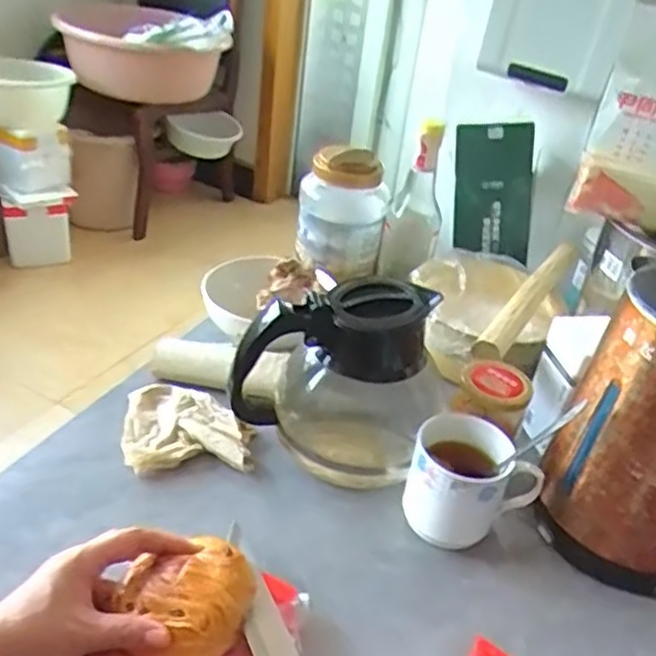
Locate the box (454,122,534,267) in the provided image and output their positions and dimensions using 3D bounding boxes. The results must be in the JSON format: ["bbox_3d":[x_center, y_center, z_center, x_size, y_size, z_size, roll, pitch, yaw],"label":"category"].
[{"bbox_3d":[0.214,-0.174,0.892,0.100,0.164,0.033,3,13,-5],"label":"box"}]

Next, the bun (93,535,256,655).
[{"bbox_3d":[-0.099,0.188,0.478,0.091,0.045,0.073,-10,37,-24],"label":"bun"}]

